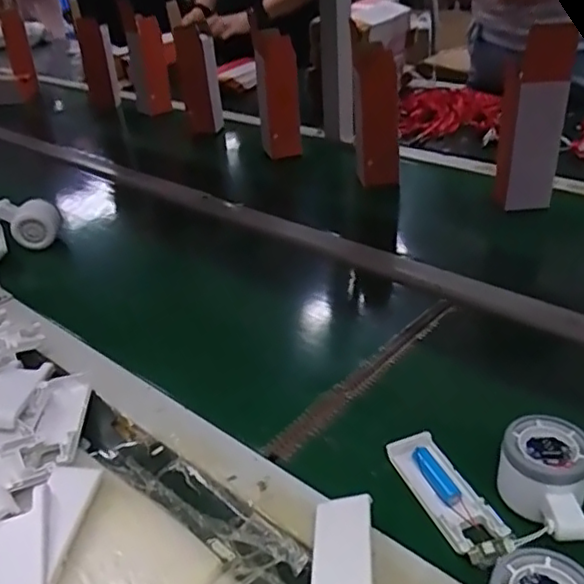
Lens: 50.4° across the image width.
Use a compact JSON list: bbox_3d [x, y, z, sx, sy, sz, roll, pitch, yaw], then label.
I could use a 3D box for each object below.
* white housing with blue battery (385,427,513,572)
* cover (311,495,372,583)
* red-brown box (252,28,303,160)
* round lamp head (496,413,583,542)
[{"bbox_3d":[0.114,0.148,0.453,0.042,0.015,0.119,-13,32,-17],"label":"white housing with blue battery"},{"bbox_3d":[0.032,0.175,0.400,0.039,0.022,0.098,1,31,5],"label":"cover"},{"bbox_3d":[-0.024,-0.351,1.108,0.073,0.205,0.078,-6,32,0],"label":"red-brown box"},{"bbox_3d":[0.176,0.130,0.436,0.058,0.048,0.086,8,34,21],"label":"round lamp head"}]

